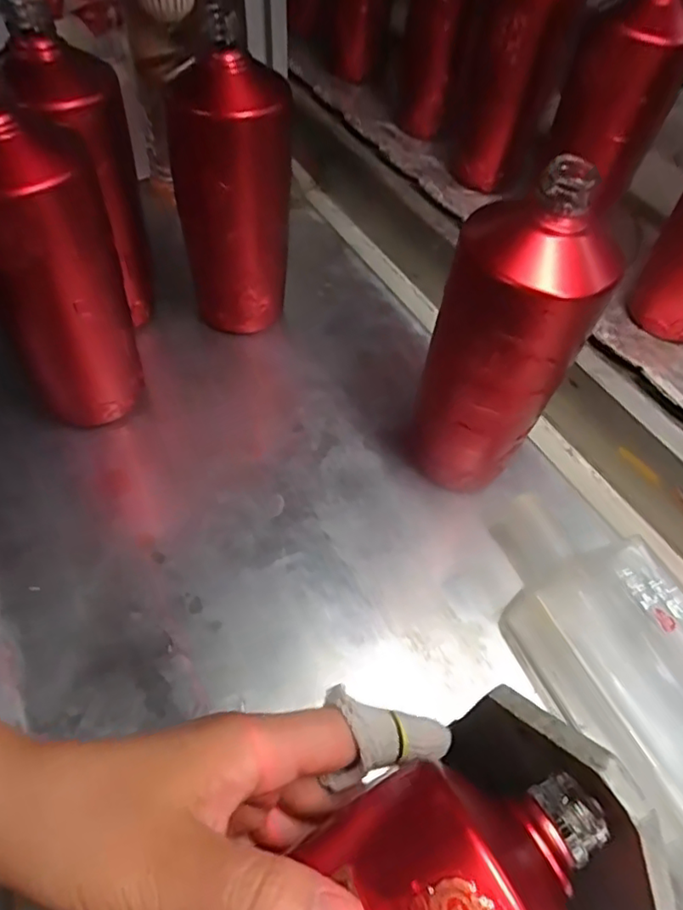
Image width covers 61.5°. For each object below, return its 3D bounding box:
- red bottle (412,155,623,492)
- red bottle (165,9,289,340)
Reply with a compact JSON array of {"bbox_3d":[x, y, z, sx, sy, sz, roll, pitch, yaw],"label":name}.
[{"bbox_3d":[0.090,-0.056,0.342,0.071,0.201,0.061,-10,56,-10],"label":"red bottle"},{"bbox_3d":[-0.081,-0.187,0.437,0.084,0.199,0.072,-10,56,-10],"label":"red bottle"}]

